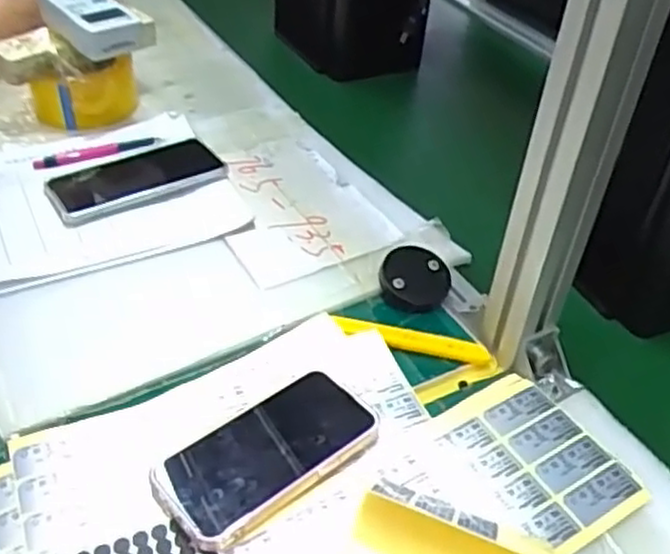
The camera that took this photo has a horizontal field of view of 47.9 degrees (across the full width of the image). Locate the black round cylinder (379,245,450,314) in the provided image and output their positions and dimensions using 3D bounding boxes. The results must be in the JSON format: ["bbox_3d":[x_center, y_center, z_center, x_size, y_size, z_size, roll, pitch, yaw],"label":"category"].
[{"bbox_3d":[0.069,0.000,0.648,0.058,0.023,0.070,8,41,4],"label":"black round cylinder"}]

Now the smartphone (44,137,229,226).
[{"bbox_3d":[-0.194,-0.099,0.740,0.164,0.013,0.091,-25,46,-23],"label":"smartphone"}]

